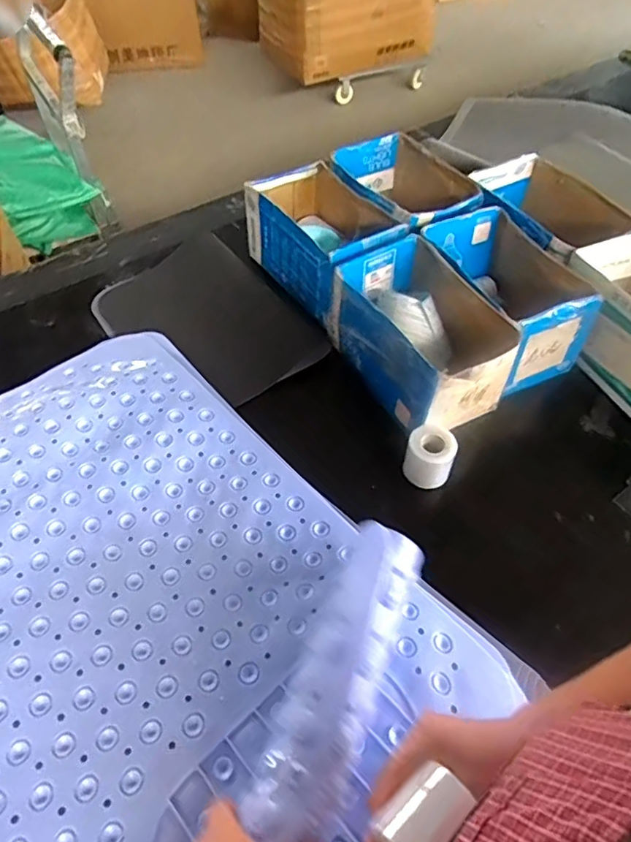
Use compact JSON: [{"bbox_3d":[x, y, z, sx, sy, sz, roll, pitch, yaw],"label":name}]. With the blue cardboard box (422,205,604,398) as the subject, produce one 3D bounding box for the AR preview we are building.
[{"bbox_3d":[0.307,-0.198,0.898,0.173,0.143,0.295,-21,55,-15],"label":"blue cardboard box"}]

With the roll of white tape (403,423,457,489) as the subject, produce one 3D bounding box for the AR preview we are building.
[{"bbox_3d":[0.160,0.053,0.768,0.067,0.072,0.062,10,52,7],"label":"roll of white tape"}]

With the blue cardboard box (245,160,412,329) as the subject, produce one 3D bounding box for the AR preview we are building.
[{"bbox_3d":[0.017,-0.340,1.016,0.193,0.140,0.321,-27,57,-19],"label":"blue cardboard box"}]

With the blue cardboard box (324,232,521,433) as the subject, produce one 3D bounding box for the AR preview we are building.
[{"bbox_3d":[0.158,-0.134,0.846,0.169,0.140,0.294,-22,55,-18],"label":"blue cardboard box"}]

